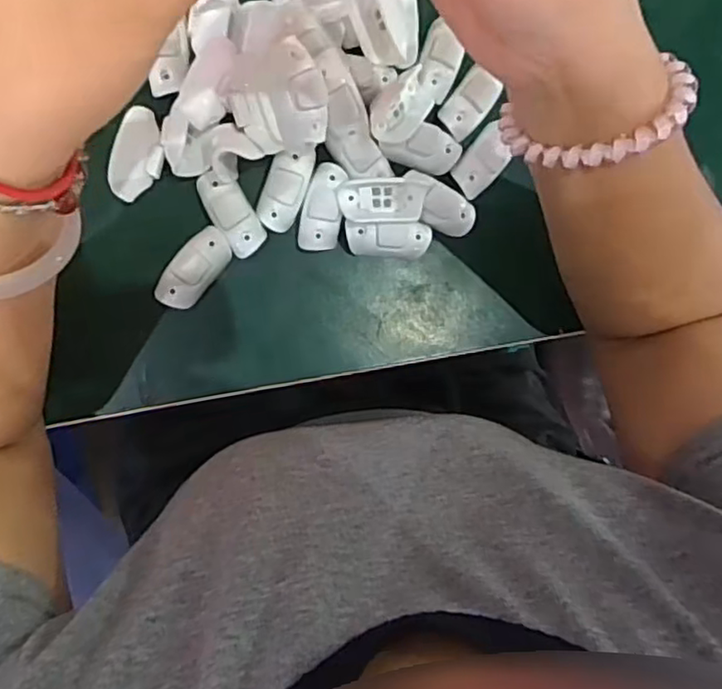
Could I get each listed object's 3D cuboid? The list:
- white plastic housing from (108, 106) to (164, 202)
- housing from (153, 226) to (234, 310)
[{"bbox_3d":[-0.129,-0.109,0.375,0.027,0.019,0.052,19,92,-9],"label":"white plastic housing"},{"bbox_3d":[-0.099,-0.045,0.385,0.025,0.027,0.053,40,88,-10],"label":"housing"}]

